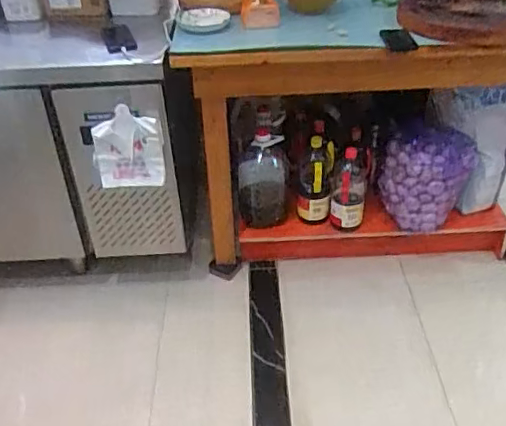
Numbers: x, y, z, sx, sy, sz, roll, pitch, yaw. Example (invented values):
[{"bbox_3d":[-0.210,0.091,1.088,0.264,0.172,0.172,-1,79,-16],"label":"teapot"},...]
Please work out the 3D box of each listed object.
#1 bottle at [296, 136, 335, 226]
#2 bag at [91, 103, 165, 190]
[{"bbox_3d":[0.206,-0.110,1.939,0.112,0.287,0.112,4,37,9],"label":"bottle"},{"bbox_3d":[-0.346,-0.173,1.604,0.188,0.236,0.023,-1,37,2],"label":"bag"}]

